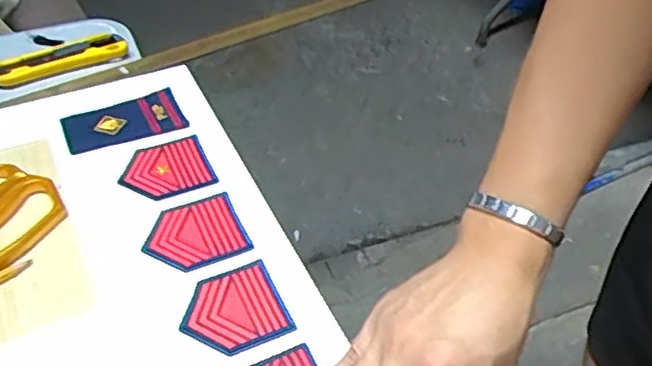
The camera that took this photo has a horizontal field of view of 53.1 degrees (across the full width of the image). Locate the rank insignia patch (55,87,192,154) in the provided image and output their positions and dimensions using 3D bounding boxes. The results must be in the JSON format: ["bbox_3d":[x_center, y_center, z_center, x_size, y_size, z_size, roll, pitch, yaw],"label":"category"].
[{"bbox_3d":[-0.177,-0.055,0.574,0.101,0.008,0.060,-18,45,-20],"label":"rank insignia patch"}]

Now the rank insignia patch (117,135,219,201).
[{"bbox_3d":[-0.131,-0.012,0.535,0.071,0.006,0.063,-20,46,-22],"label":"rank insignia patch"}]

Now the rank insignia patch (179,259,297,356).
[{"bbox_3d":[-0.061,0.085,0.435,0.066,0.007,0.061,-17,48,-22],"label":"rank insignia patch"}]

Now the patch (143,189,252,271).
[{"bbox_3d":[-0.098,0.038,0.484,0.071,0.006,0.063,-17,48,-20],"label":"patch"}]

